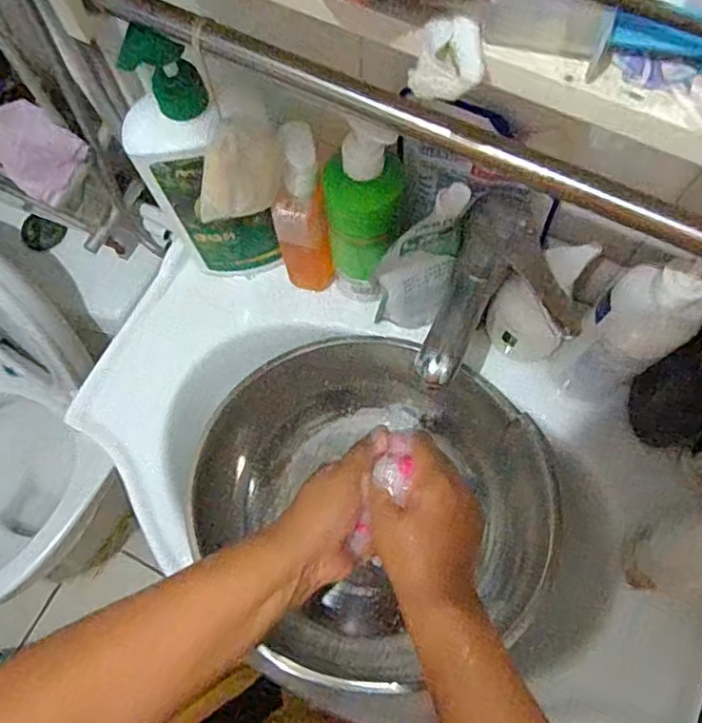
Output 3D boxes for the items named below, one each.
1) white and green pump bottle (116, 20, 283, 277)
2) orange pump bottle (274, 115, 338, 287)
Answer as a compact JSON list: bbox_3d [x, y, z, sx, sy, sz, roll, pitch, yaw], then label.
[{"bbox_3d":[-0.120,-0.145,0.490,0.104,0.253,0.057,7,71,4],"label":"white and green pump bottle"},{"bbox_3d":[-0.044,-0.125,0.521,0.044,0.185,0.046,-12,71,-3],"label":"orange pump bottle"}]

